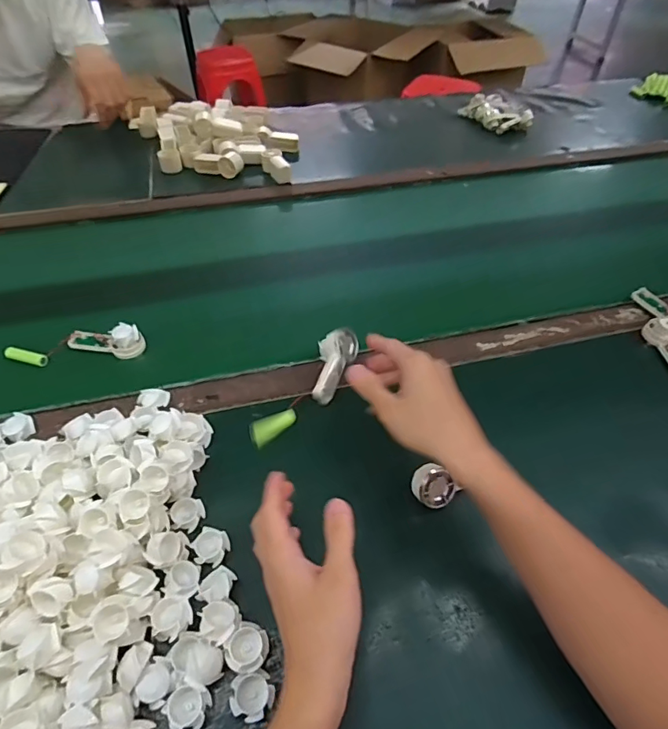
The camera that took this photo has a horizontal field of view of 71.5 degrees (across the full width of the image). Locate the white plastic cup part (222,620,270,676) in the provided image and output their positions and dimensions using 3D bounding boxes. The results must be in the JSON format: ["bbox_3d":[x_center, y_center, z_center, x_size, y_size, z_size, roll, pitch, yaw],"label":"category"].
[{"bbox_3d":[-0.067,0.217,0.355,0.032,0.013,0.030,1,49,-1],"label":"white plastic cup part"}]

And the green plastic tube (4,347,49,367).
[{"bbox_3d":[-0.380,-0.010,0.573,0.051,0.013,0.017,13,50,10],"label":"green plastic tube"}]

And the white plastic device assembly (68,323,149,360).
[{"bbox_3d":[-0.287,-0.034,0.580,0.093,0.034,0.032,9,49,6],"label":"white plastic device assembly"}]

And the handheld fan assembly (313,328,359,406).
[{"bbox_3d":[-0.001,-0.003,0.536,0.040,0.026,0.104,15,61,11],"label":"handheld fan assembly"}]

